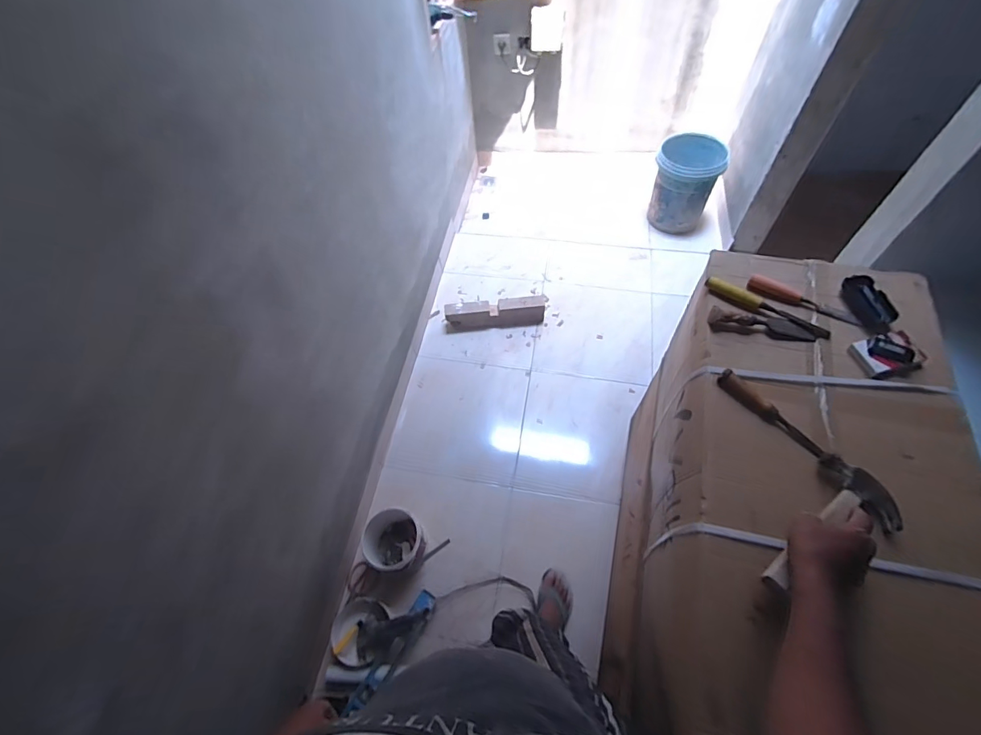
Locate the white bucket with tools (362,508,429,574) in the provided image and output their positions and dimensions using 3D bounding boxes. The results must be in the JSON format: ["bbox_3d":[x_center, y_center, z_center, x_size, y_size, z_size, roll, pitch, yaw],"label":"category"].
[{"bbox_3d":[-0.308,0.570,1.413,0.185,0.171,0.174,-2,58,3],"label":"white bucket with tools"}]

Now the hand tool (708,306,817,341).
[{"bbox_3d":[0.520,-0.083,0.827,0.189,0.025,0.044,7,59,8],"label":"hand tool"}]

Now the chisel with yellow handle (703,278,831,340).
[{"bbox_3d":[0.538,-0.121,0.841,0.236,0.028,0.034,28,64,19],"label":"chisel with yellow handle"}]

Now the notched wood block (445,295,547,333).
[{"bbox_3d":[0.027,-0.229,1.900,0.442,0.115,0.089,-7,58,-1],"label":"notched wood block"}]

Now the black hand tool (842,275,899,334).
[{"bbox_3d":[0.724,-0.122,0.832,0.054,0.034,0.123,-9,58,-2],"label":"black hand tool"}]

